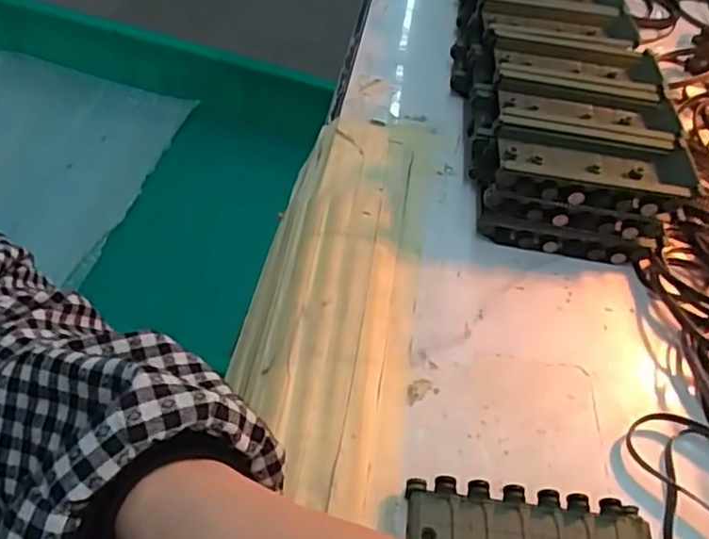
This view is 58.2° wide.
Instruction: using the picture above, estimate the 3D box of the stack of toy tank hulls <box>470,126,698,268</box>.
[{"bbox_3d":[0.116,-0.041,0.340,0.102,0.052,0.046,11,49,0],"label":"stack of toy tank hulls"}]

